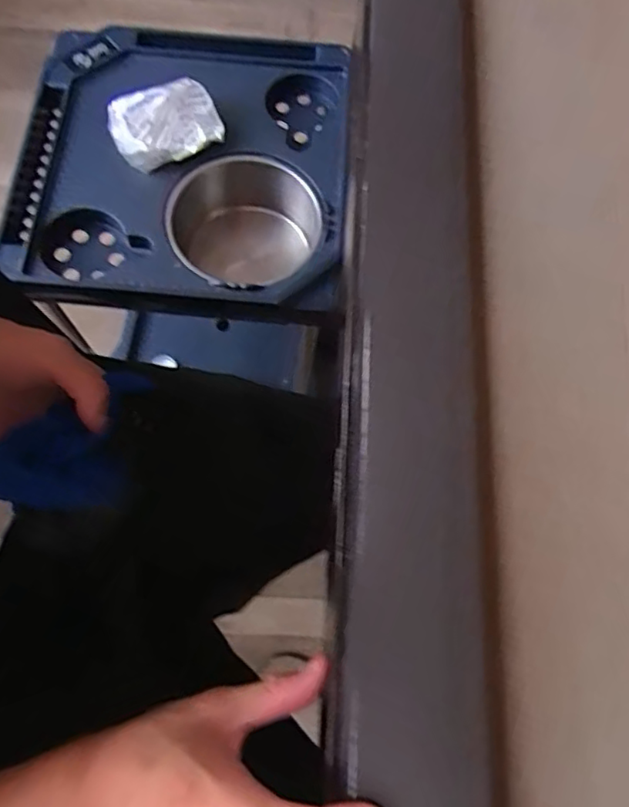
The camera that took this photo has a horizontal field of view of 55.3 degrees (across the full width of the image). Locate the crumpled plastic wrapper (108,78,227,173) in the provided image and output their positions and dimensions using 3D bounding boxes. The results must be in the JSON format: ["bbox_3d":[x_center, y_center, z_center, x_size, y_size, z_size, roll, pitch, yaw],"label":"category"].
[{"bbox_3d":[-0.169,-0.315,0.677,0.119,0.050,0.065,-19,71,-10],"label":"crumpled plastic wrapper"}]

